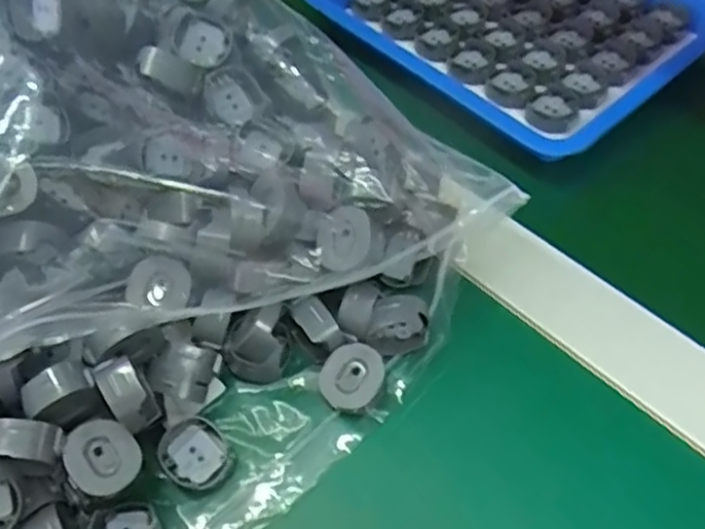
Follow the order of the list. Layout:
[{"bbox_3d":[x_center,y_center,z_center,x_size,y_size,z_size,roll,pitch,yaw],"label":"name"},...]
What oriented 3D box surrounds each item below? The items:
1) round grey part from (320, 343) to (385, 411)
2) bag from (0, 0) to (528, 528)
[{"bbox_3d":[0.000,0.047,0.296,0.027,0.011,0.024,-38,59,-20],"label":"round grey part"},{"bbox_3d":[-0.142,-0.051,0.297,0.302,0.119,0.340,-36,59,-19],"label":"bag"}]

